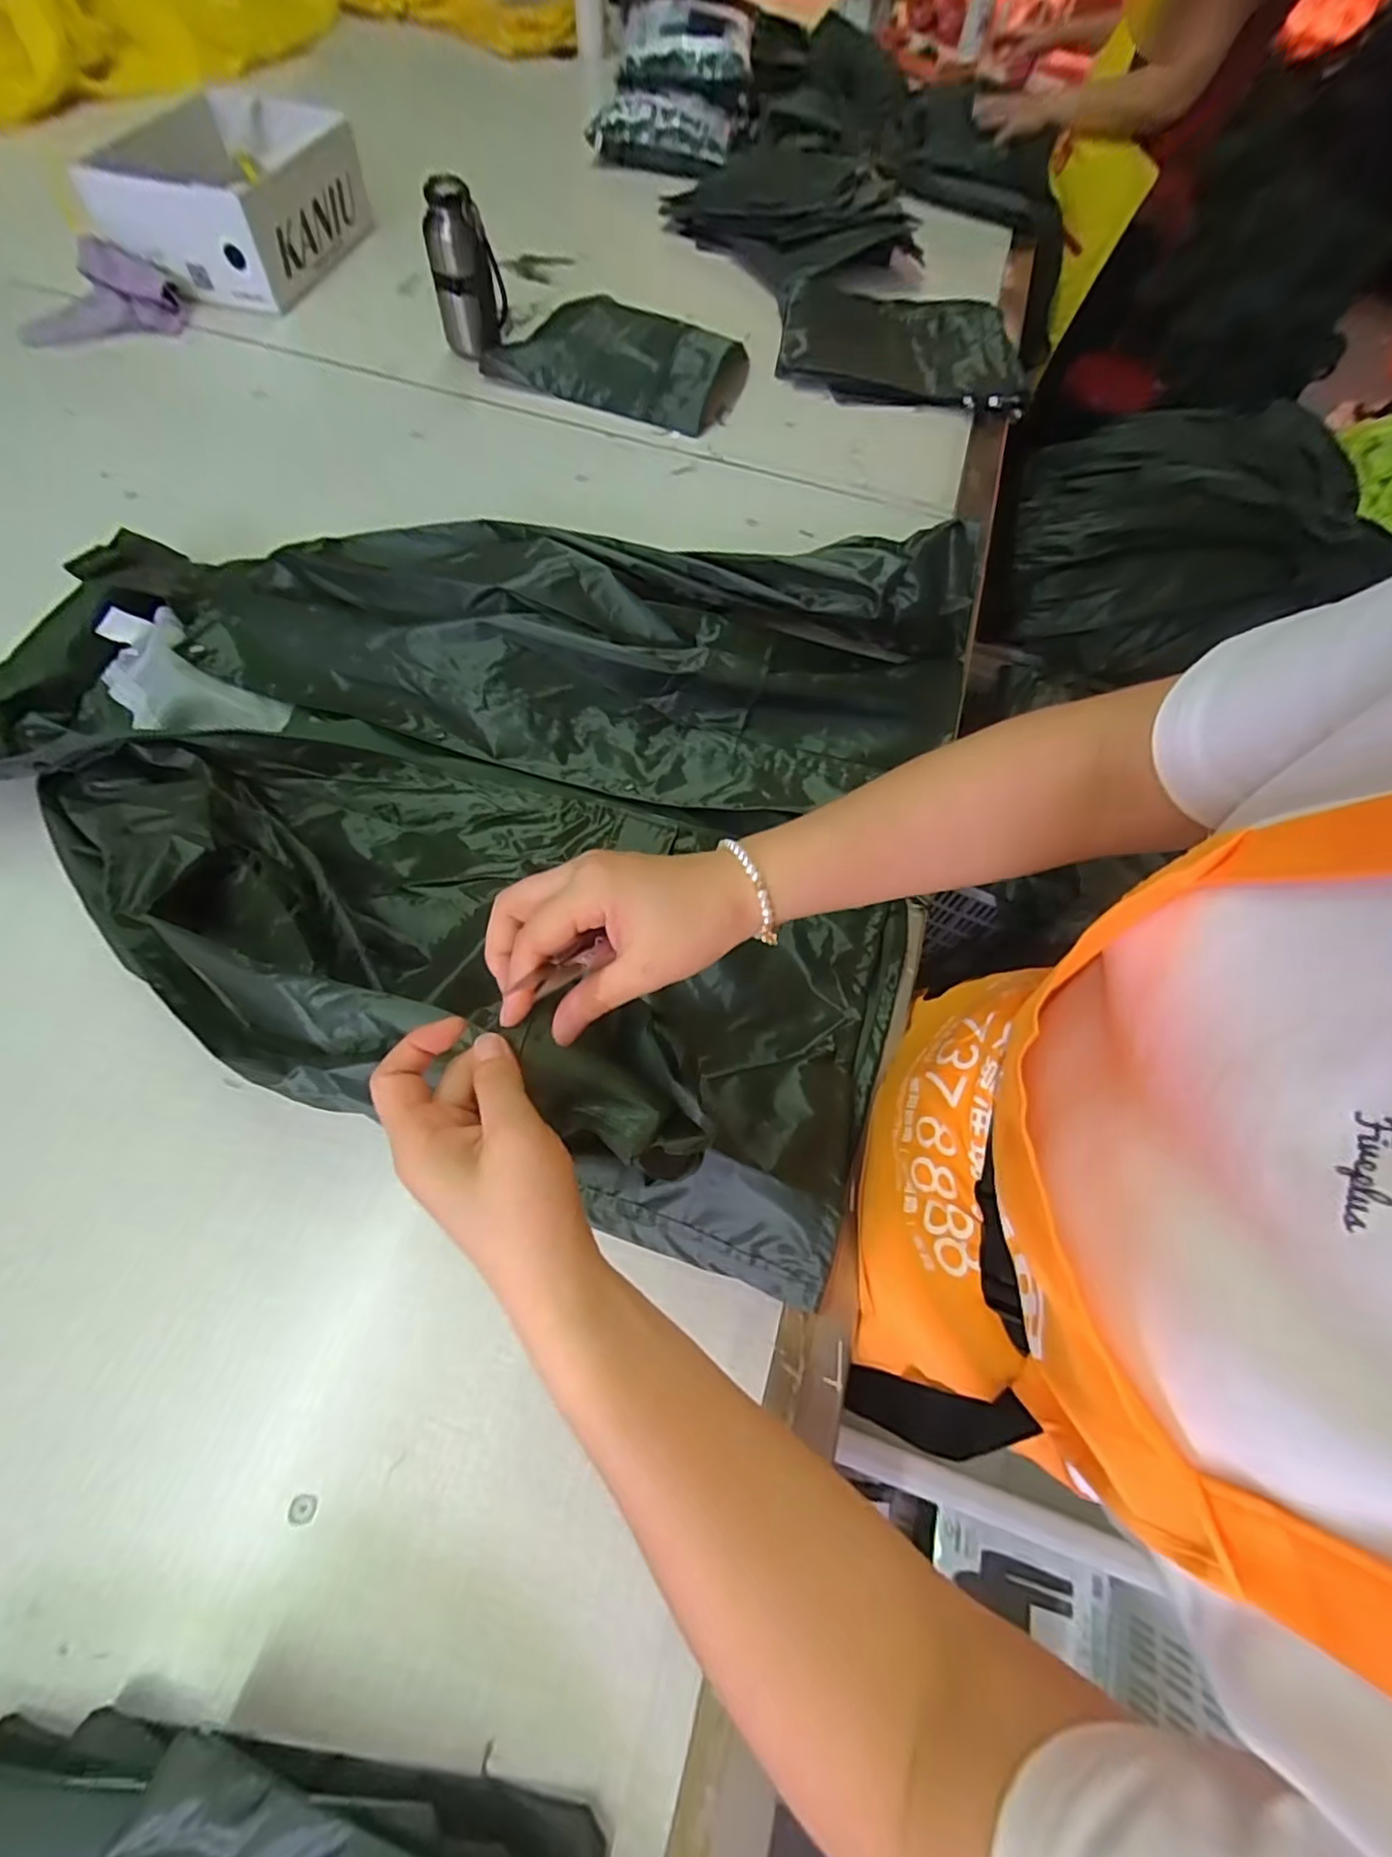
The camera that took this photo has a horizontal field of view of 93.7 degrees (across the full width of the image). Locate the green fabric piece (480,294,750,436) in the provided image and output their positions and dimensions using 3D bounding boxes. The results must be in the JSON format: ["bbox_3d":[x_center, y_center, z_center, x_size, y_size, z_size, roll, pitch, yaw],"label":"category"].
[{"bbox_3d":[-0.108,-0.795,0.906,0.336,0.053,0.201,15,62,3],"label":"green fabric piece"}]

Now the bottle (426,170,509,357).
[{"bbox_3d":[-0.299,-0.842,0.856,0.089,0.174,0.086,-11,65,-9],"label":"bottle"}]

